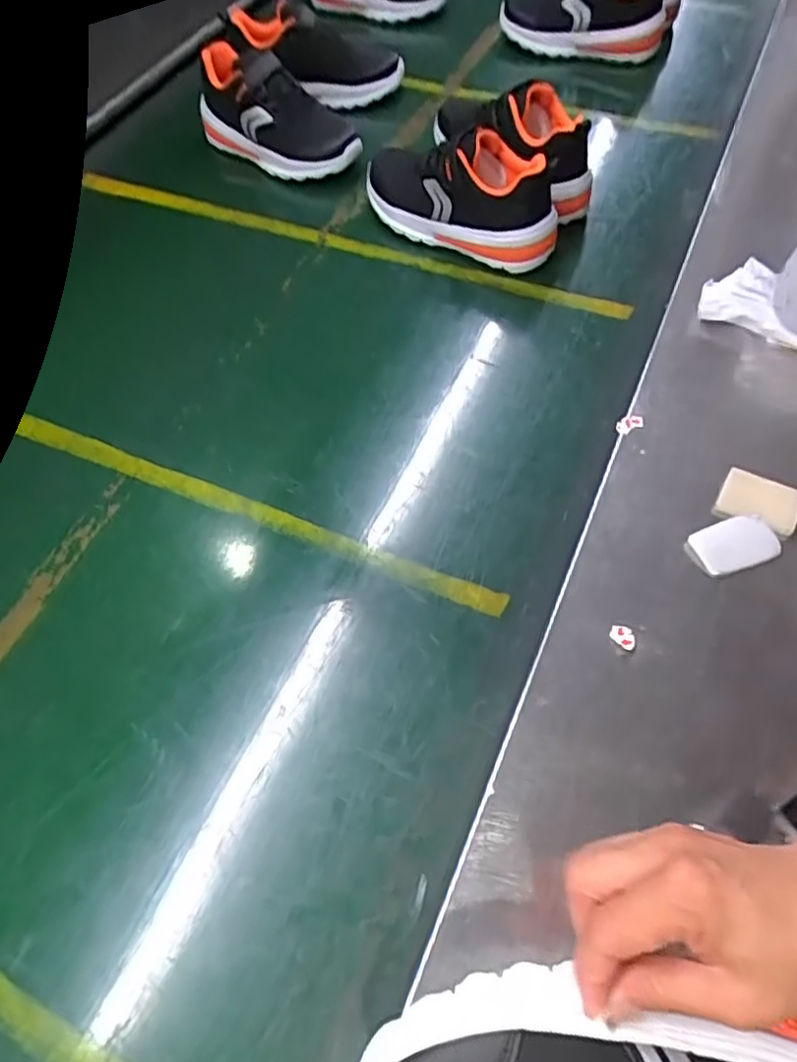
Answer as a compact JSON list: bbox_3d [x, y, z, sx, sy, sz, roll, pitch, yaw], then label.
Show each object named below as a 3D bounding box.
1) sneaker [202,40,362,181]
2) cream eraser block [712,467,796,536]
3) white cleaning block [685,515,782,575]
[{"bbox_3d":[-0.144,-0.487,0.757,0.208,0.115,0.078,32,66,21],"label":"sneaker"},{"bbox_3d":[0.272,-0.023,0.481,0.056,0.009,0.044,21,63,16],"label":"cream eraser block"},{"bbox_3d":[0.243,0.010,0.464,0.063,0.009,0.037,-17,59,-7],"label":"white cleaning block"}]

